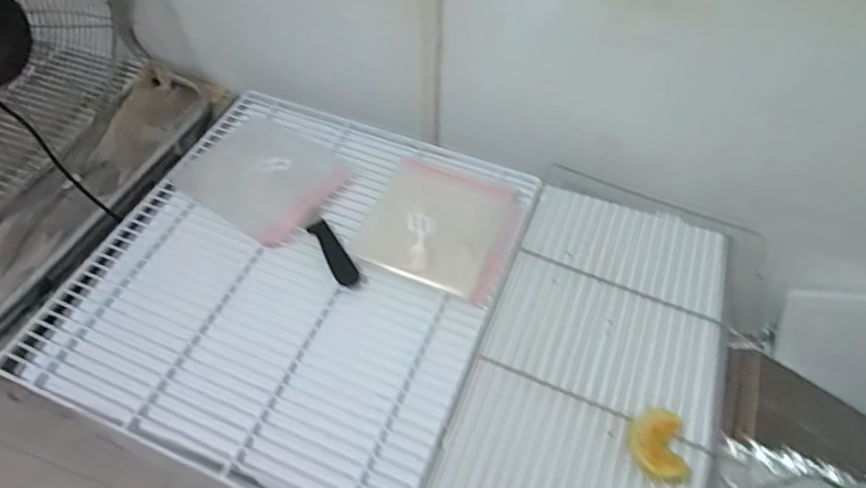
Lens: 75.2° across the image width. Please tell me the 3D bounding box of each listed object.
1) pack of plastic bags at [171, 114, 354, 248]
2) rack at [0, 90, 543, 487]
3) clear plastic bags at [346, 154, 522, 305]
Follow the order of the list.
[{"bbox_3d":[-0.259,-0.109,0.867,0.230,0.015,0.187,30,60,17],"label":"pack of plastic bags"},{"bbox_3d":[-0.177,0.026,0.778,0.526,0.021,0.561,20,58,11],"label":"rack"},{"bbox_3d":[0.012,-0.031,0.817,0.201,0.006,0.206,20,58,11],"label":"clear plastic bags"}]

